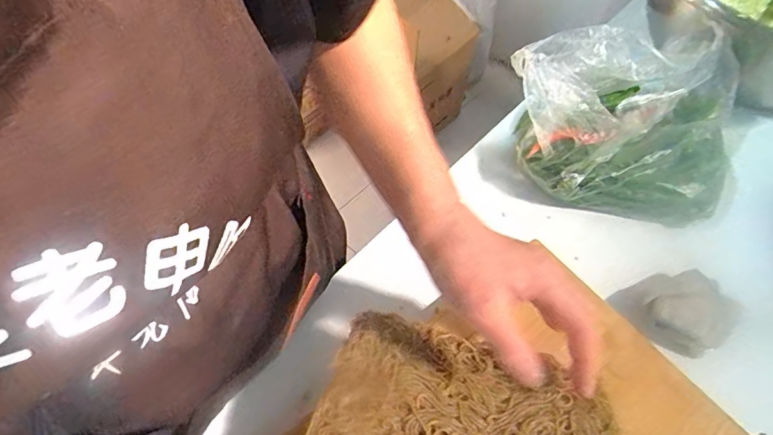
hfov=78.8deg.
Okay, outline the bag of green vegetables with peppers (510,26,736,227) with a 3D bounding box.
[{"bbox_3d":[0.298,-0.110,0.563,0.276,0.111,0.185,4,57,-1],"label":"bag of green vegetables with peppers"}]

